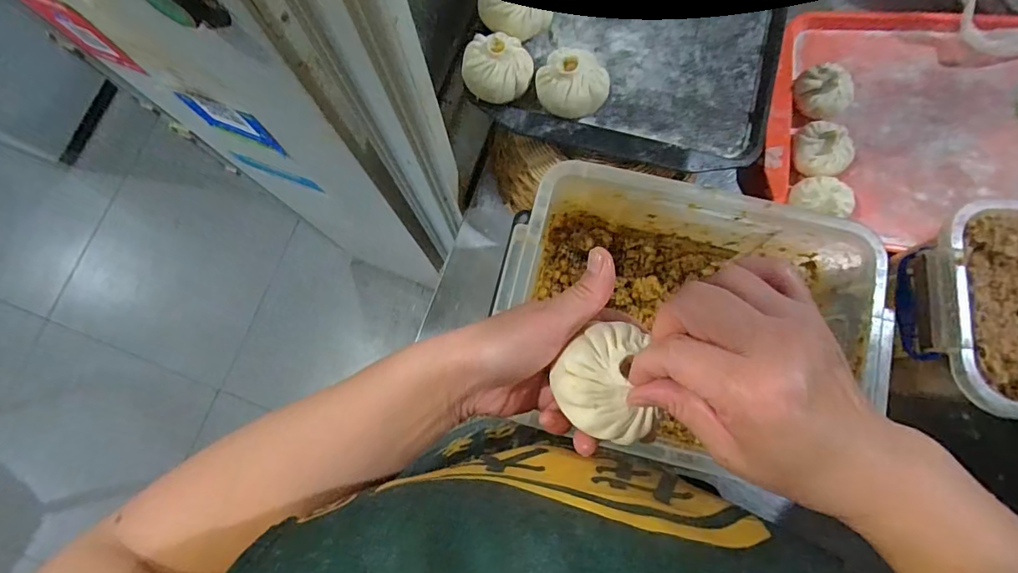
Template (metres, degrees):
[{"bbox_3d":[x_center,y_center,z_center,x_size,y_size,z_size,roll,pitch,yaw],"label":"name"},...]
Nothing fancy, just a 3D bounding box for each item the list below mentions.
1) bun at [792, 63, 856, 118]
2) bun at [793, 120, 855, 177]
[{"bbox_3d":[0.361,-0.225,0.572,0.064,0.039,0.059,0,78,1],"label":"bun"},{"bbox_3d":[0.350,-0.153,0.558,0.055,0.033,0.062,-35,80,-6],"label":"bun"}]

